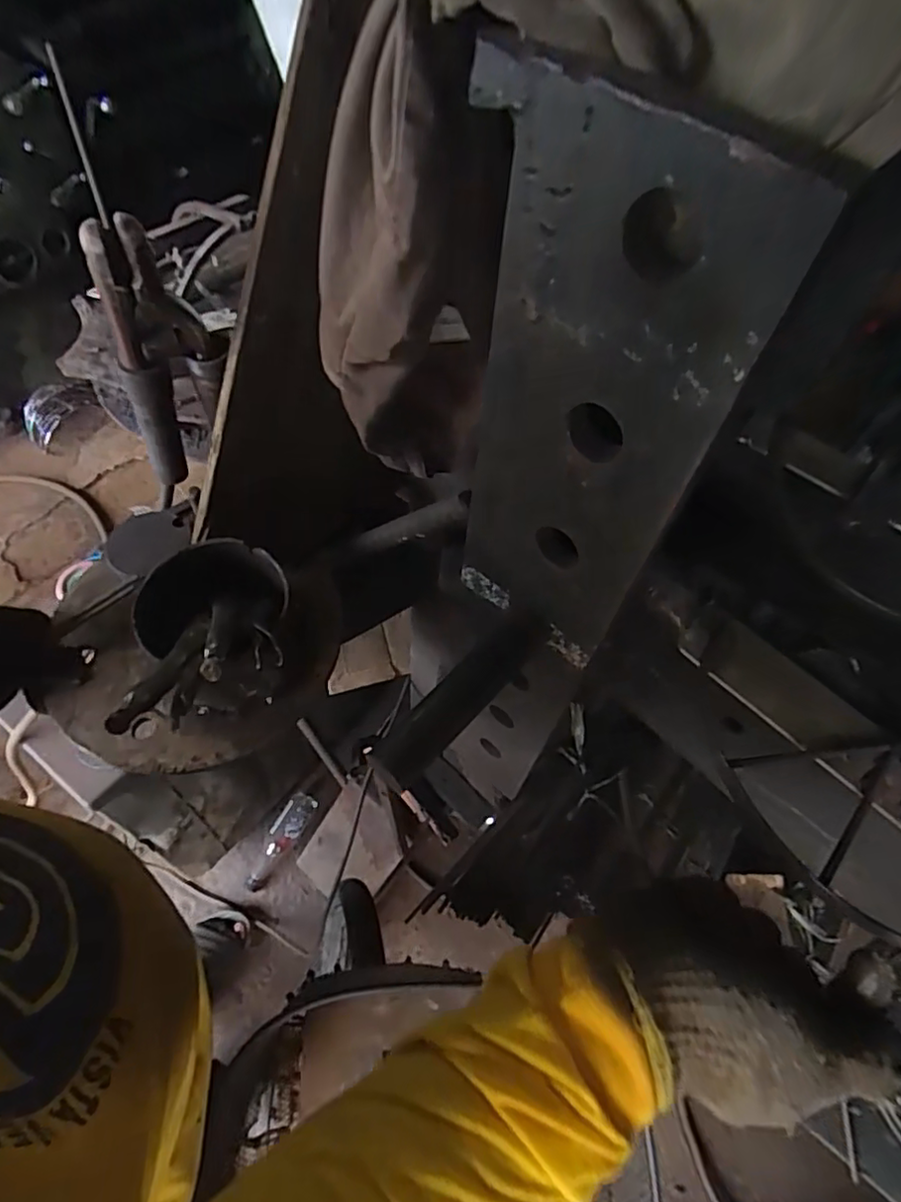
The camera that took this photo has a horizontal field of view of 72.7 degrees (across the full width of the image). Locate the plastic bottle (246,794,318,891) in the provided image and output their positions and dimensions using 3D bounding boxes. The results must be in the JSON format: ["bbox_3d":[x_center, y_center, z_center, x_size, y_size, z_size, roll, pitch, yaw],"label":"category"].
[{"bbox_3d":[-0.339,0.477,1.225,0.061,0.050,0.199,25,59,13],"label":"plastic bottle"}]

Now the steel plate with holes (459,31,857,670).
[{"bbox_3d":[0.063,-0.076,0.330,0.130,0.311,0.009,36,62,19],"label":"steel plate with holes"}]

